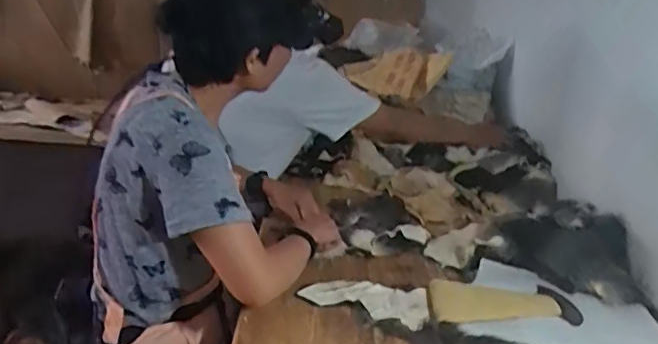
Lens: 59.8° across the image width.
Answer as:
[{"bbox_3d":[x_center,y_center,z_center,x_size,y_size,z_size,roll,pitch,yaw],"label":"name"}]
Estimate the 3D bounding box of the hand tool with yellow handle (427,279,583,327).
[{"bbox_3d":[0.293,0.216,0.970,0.270,0.030,0.124,0,19,-12],"label":"hand tool with yellow handle"}]

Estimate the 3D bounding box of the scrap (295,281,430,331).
[{"bbox_3d":[0.060,0.211,0.963,0.214,0.019,0.105,8,19,12],"label":"scrap"}]

